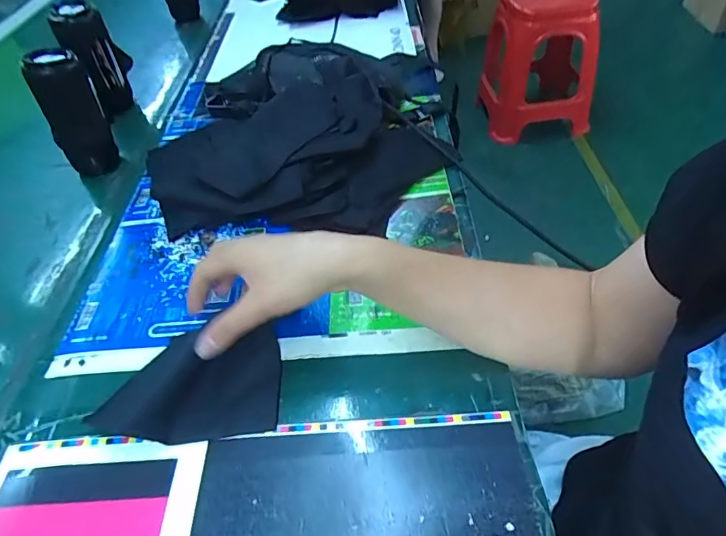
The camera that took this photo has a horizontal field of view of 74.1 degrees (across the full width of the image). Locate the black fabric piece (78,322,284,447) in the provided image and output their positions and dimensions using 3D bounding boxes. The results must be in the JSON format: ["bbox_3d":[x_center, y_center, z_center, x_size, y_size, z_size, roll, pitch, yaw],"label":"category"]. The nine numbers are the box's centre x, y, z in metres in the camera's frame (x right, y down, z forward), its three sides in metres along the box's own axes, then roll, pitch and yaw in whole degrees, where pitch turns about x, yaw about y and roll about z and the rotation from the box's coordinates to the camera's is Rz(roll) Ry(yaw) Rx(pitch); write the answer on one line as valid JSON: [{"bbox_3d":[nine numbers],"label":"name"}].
[{"bbox_3d":[-0.134,0.091,0.374,0.134,0.018,0.088,-9,46,-3],"label":"black fabric piece"}]

